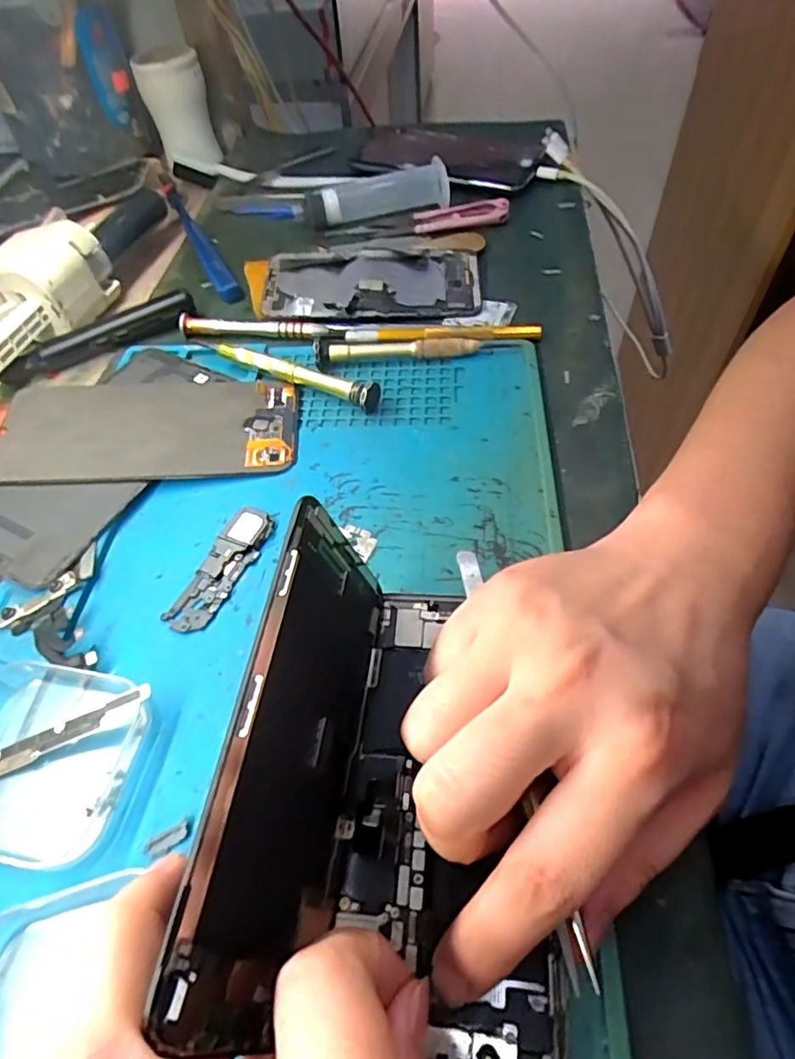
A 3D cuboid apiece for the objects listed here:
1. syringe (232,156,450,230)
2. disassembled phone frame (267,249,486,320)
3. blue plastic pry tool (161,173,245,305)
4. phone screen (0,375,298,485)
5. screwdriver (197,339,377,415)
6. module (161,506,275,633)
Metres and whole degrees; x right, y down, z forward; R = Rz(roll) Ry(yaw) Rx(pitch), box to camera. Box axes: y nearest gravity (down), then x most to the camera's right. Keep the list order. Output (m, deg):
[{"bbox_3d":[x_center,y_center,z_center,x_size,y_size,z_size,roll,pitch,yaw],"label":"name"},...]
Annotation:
[{"bbox_3d":[-0.042,-0.250,0.431,0.160,0.019,0.037,-6,53,0],"label":"syringe"},{"bbox_3d":[-0.017,-0.164,0.376,0.137,0.009,0.072,-1,54,4],"label":"disassembled phone frame"},{"bbox_3d":[-0.150,-0.221,0.427,0.015,0.017,0.184,-24,55,-13],"label":"blue plastic pry tool"},{"bbox_3d":[-0.129,-0.055,0.299,0.150,0.005,0.070,-2,57,-5],"label":"phone screen"},{"bbox_3d":[-0.063,-0.089,0.320,0.118,0.017,0.013,21,58,19],"label":"screwdriver"},{"bbox_3d":[-0.078,0.016,0.254,0.021,0.005,0.064,18,57,17],"label":"module"}]

